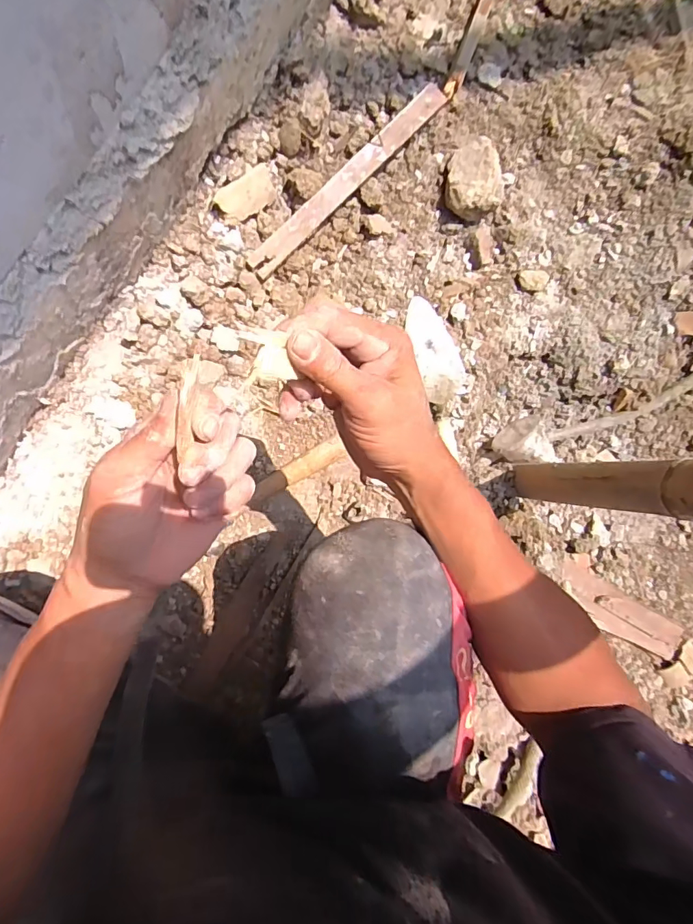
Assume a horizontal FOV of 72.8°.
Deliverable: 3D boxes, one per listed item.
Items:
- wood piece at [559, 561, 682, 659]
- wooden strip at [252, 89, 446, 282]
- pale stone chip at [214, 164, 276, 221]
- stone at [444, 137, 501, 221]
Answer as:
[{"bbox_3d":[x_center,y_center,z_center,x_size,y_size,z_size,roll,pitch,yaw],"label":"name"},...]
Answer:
[{"bbox_3d":[0.484,0.270,0.836,0.235,0.019,0.069,31,98,3],"label":"wood piece"},{"bbox_3d":[0.006,-0.392,0.649,0.032,0.012,0.374,43,85,-6],"label":"wooden strip"},{"bbox_3d":[-0.130,-0.354,0.617,0.084,0.022,0.041,-40,95,-6],"label":"pale stone chip"},{"bbox_3d":[0.190,-0.428,0.711,0.080,0.045,0.106,-9,92,-8],"label":"stone"}]

